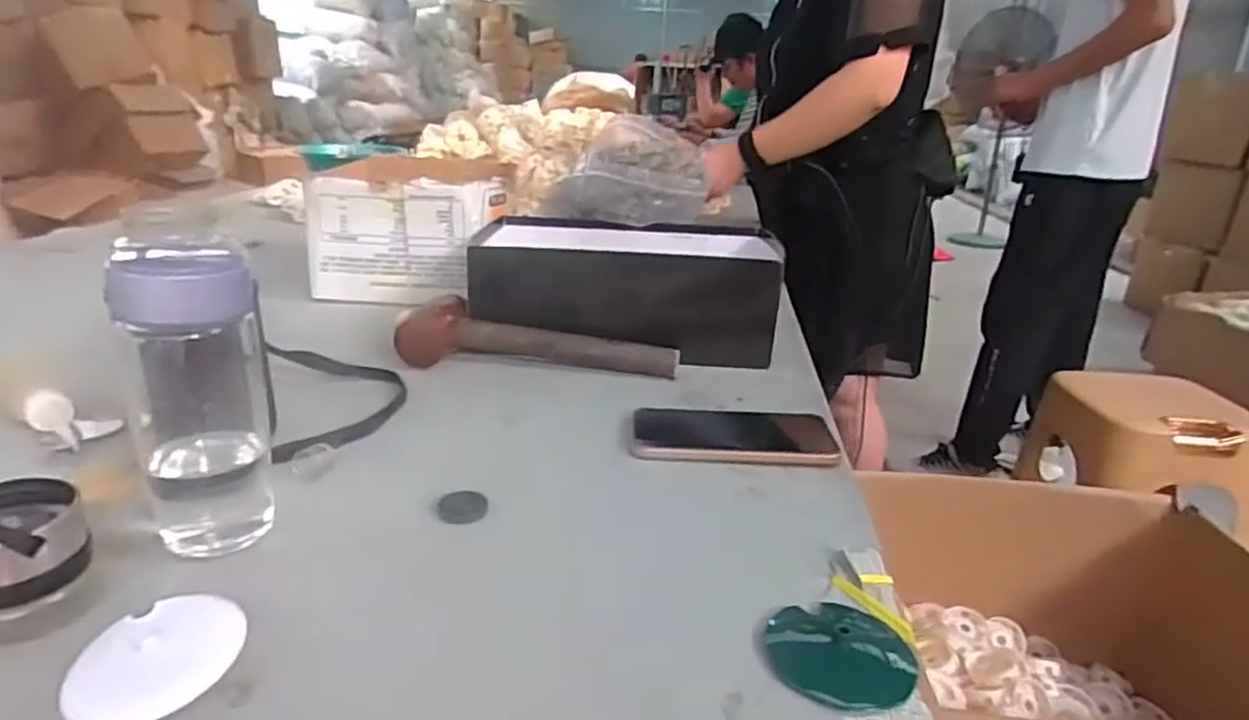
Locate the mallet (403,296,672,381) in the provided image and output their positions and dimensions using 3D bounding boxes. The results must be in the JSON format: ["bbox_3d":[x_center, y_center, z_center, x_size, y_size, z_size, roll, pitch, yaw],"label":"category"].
[{"bbox_3d":[-0.082,-0.020,0.738,0.274,0.050,0.074,5,21,4],"label":"mallet"}]

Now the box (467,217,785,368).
[{"bbox_3d":[0.006,-0.086,0.836,0.311,0.102,0.203,5,21,4],"label":"box"}]

